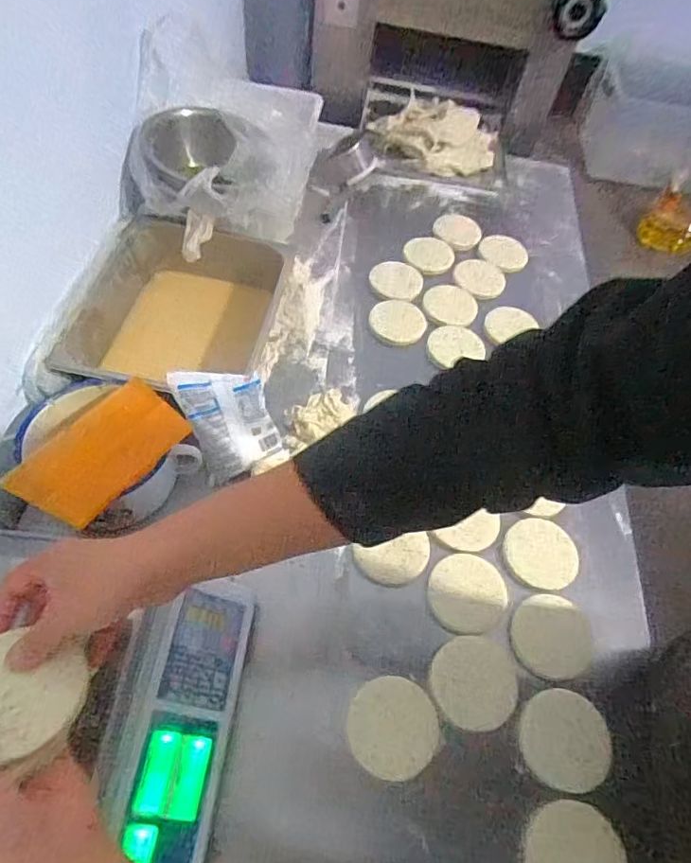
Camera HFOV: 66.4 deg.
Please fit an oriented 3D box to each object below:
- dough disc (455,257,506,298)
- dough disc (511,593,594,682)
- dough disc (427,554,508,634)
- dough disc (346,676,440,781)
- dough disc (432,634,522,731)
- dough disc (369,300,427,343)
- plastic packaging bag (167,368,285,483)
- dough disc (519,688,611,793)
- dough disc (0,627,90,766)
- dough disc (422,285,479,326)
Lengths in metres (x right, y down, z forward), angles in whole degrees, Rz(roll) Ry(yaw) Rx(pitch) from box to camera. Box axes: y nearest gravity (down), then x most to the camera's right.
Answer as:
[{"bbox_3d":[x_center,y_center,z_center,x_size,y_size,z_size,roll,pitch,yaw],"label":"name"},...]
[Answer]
[{"bbox_3d":[0.255,-0.293,0.997,0.094,0.010,0.092,3,57,-5],"label":"dough disc"},{"bbox_3d":[0.249,0.247,0.641,0.094,0.010,0.093,3,57,-5],"label":"dough disc"},{"bbox_3d":[0.153,0.202,0.663,0.102,0.004,0.092,-32,66,-24],"label":"dough disc"},{"bbox_3d":[0.053,0.325,0.582,0.098,0.007,0.096,3,57,-5],"label":"dough disc"},{"bbox_3d":[0.149,0.289,0.611,0.100,0.008,0.094,3,57,-5],"label":"dough disc"},{"bbox_3d":[0.091,-0.191,0.913,0.094,0.006,0.097,4,60,-7],"label":"dough disc"},{"bbox_3d":[-0.149,-0.015,0.685,0.100,0.153,0.022,-22,28,-10],"label":"plastic packaging bag"},{"bbox_3d":[0.245,0.343,0.590,0.099,0.005,0.094,3,57,-5],"label":"dough disc"},{"bbox_3d":[-0.245,0.188,0.376,0.112,0.008,0.092,-15,49,-26],"label":"dough disc"},{"bbox_3d":[0.191,-0.229,0.951,0.099,0.014,0.093,3,57,-5],"label":"dough disc"}]

